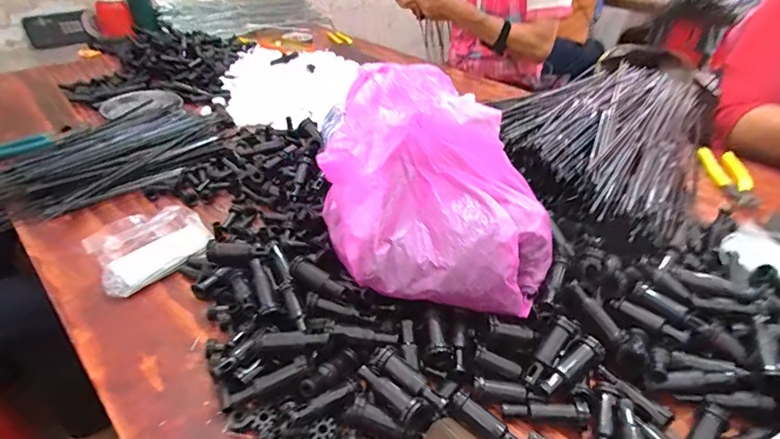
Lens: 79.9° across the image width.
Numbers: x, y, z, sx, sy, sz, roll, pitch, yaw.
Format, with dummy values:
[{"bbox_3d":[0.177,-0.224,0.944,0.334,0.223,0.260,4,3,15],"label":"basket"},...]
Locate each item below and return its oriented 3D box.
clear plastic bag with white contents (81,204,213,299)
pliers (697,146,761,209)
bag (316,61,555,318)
[{"bbox_3d":[-0.271,0.027,0.535,0.125,0.041,0.089,-26,44,-32],"label":"clear plastic bag with white contents"},{"bbox_3d":[0.510,-0.063,0.693,0.047,0.016,0.156,5,32,8],"label":"pliers"},{"bbox_3d":[0.039,-0.038,0.446,0.228,0.141,0.177,6,32,9],"label":"bag"}]

